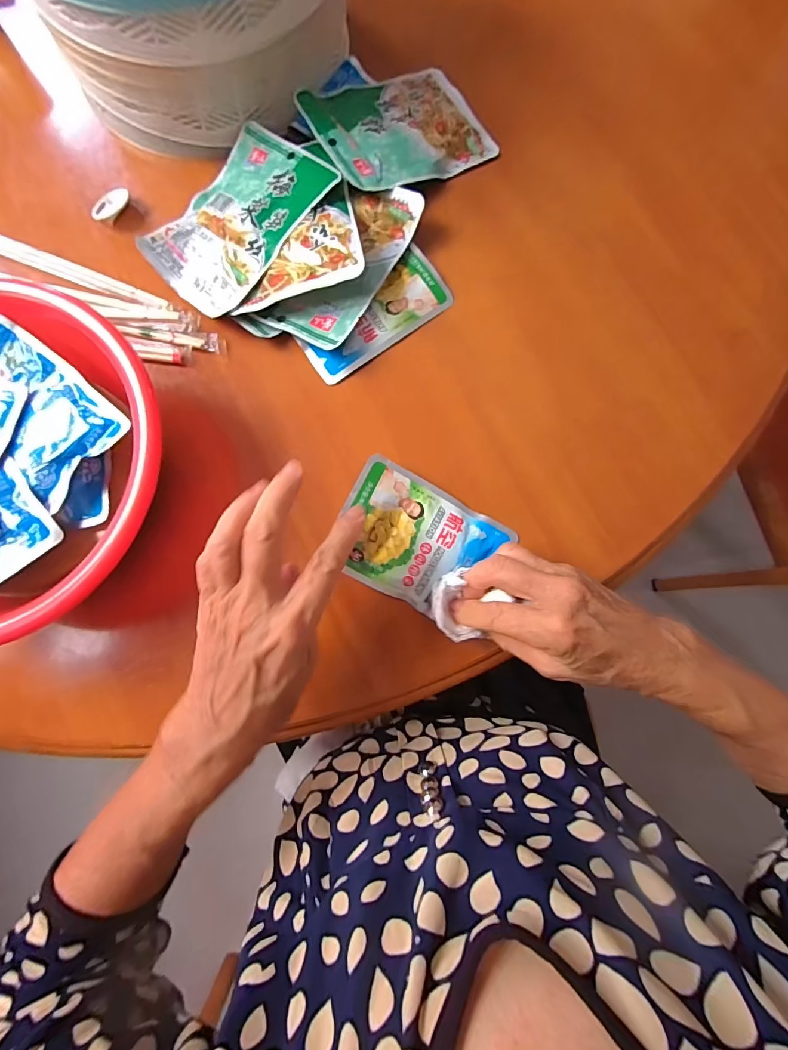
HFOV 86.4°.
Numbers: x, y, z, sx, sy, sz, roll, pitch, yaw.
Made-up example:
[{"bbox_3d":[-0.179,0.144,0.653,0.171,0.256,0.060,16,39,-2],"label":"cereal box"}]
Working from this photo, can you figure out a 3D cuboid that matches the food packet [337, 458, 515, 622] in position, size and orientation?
[{"bbox_3d":[0.017,0.012,0.306,0.114,0.022,0.087,28,80,5],"label":"food packet"}]

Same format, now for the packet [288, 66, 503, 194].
[{"bbox_3d":[0.004,-0.342,0.361,0.145,0.012,0.109,-31,81,-16],"label":"packet"}]

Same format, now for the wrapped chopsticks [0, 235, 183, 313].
[{"bbox_3d":[-0.275,-0.212,0.345,0.209,0.012,0.018,23,80,5],"label":"wrapped chopsticks"}]

